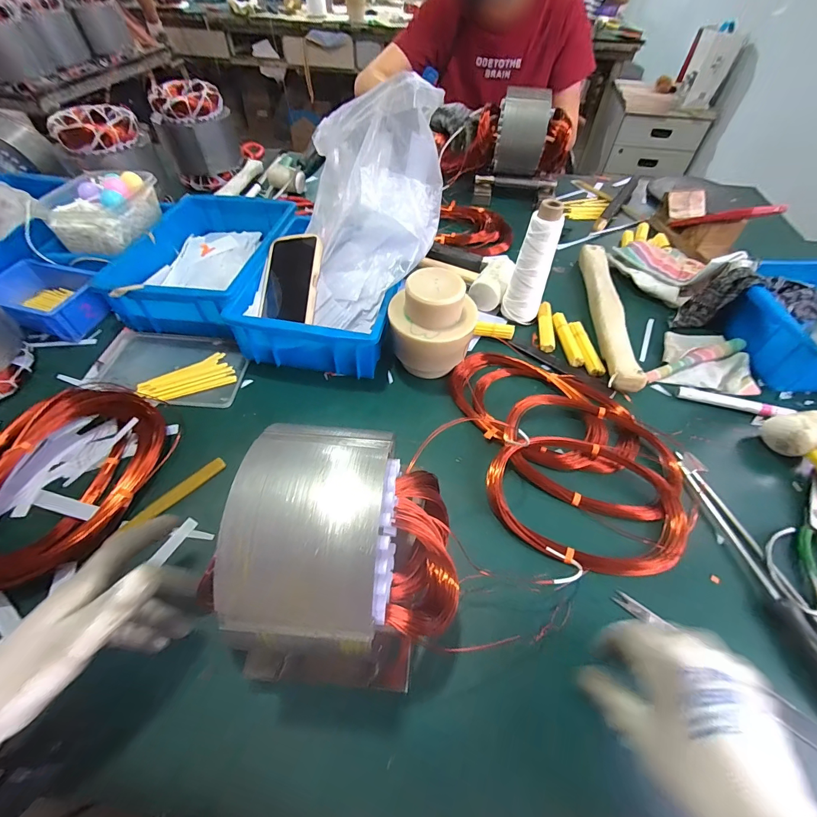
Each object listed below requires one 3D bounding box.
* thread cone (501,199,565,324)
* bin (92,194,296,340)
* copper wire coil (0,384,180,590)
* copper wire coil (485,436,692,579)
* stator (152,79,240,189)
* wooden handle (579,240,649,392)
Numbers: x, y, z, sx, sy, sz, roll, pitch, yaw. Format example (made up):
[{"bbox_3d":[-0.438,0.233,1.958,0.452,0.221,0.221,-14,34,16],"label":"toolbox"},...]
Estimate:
[{"bbox_3d":[0.179,-0.199,0.545,0.052,0.171,0.046,34,60,22],"label":"thread cone"},{"bbox_3d":[-0.302,-0.228,0.594,0.210,0.092,0.274,10,54,7],"label":"bin"},{"bbox_3d":[-0.378,0.067,0.406,0.189,0.032,0.226,18,55,10],"label":"copper wire coil"},{"bbox_3d":[0.196,0.098,0.410,0.218,0.034,0.144,7,54,2],"label":"copper wire coil"},{"bbox_3d":[-0.453,-0.591,0.815,0.146,0.157,0.144,-20,56,-15],"label":"stator"},{"bbox_3d":[0.316,-0.161,0.596,0.041,0.027,0.333,8,54,5],"label":"wooden handle"}]

